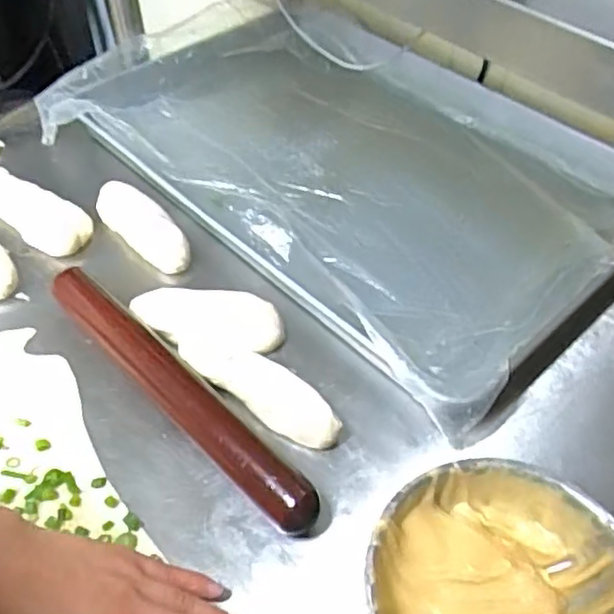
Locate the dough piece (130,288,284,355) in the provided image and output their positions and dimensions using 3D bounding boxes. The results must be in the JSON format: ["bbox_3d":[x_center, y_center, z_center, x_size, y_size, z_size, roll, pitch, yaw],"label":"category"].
[{"bbox_3d":[-0.089,0.015,0.594,0.142,0.036,0.063,12,51,11],"label":"dough piece"}]

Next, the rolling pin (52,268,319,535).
[{"bbox_3d":[-0.114,0.066,0.529,0.032,0.043,0.315,-37,58,-27],"label":"rolling pin"}]

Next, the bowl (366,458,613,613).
[{"bbox_3d":[0.123,0.189,0.409,0.158,0.075,0.155,0,50,0],"label":"bowl"}]

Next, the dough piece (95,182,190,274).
[{"bbox_3d":[-0.169,-0.088,0.663,0.051,0.036,0.150,-32,57,-24],"label":"dough piece"}]

